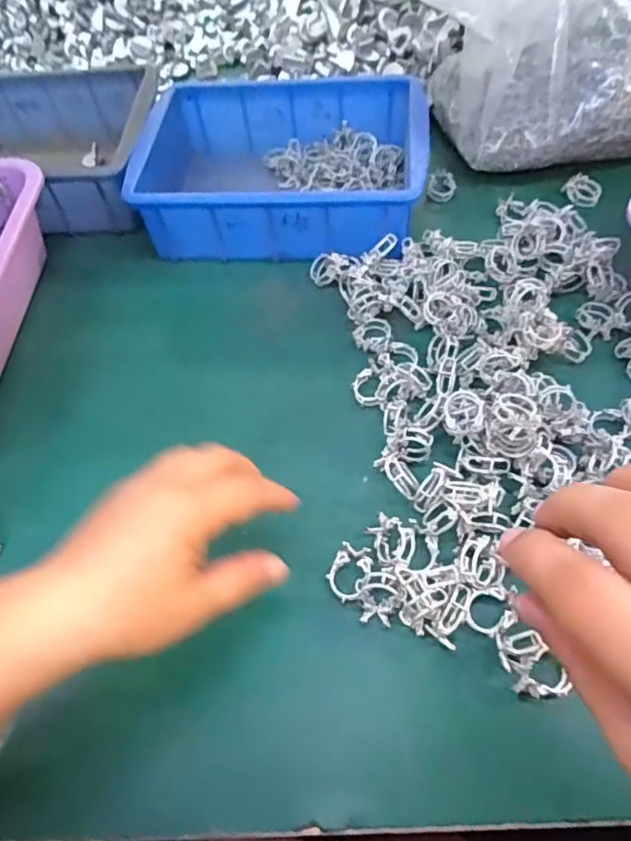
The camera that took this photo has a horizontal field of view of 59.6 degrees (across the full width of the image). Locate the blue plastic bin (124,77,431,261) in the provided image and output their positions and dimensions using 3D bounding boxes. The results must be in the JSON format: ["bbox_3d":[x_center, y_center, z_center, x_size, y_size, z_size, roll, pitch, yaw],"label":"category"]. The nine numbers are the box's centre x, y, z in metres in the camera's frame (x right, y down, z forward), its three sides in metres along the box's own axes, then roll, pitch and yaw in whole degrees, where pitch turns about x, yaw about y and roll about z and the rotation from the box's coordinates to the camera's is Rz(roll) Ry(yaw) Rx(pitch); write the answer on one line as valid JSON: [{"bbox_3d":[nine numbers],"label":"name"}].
[{"bbox_3d":[-0.030,-0.228,0.501,0.250,0.070,0.184,6,59,8],"label":"blue plastic bin"}]

